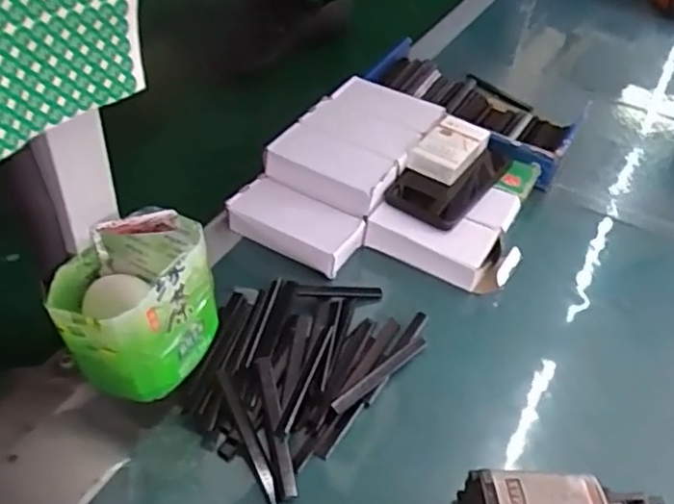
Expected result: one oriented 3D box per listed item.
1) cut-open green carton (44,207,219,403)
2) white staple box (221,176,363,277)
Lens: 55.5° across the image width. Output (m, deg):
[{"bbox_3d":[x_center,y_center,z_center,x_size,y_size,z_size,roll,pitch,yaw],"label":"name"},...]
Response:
[{"bbox_3d":[-0.140,0.036,0.454,0.087,0.098,0.101,20,45,14],"label":"cut-open green carton"},{"bbox_3d":[-0.043,-0.028,0.642,0.128,0.033,0.065,24,46,17],"label":"white staple box"}]

